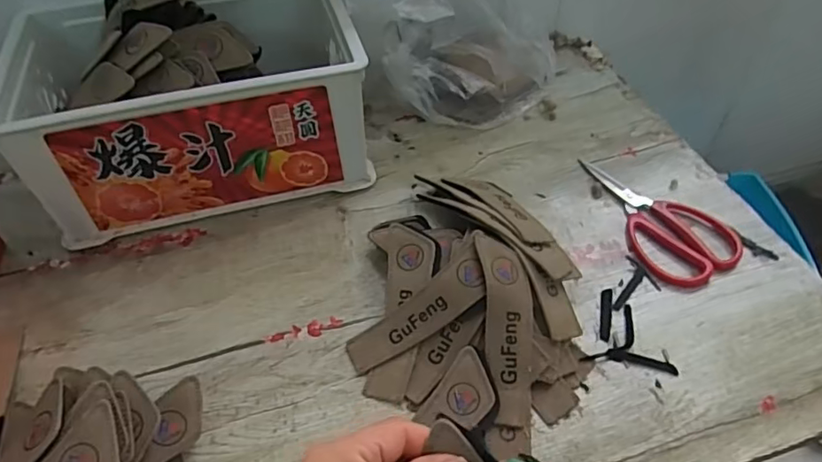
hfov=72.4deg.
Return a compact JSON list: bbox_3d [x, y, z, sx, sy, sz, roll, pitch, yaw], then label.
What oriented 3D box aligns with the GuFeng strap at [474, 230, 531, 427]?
[{"bbox_3d":[0.081,0.077,0.466,0.040,0.014,0.156,-3,71,1],"label":"GuFeng strap"}]

